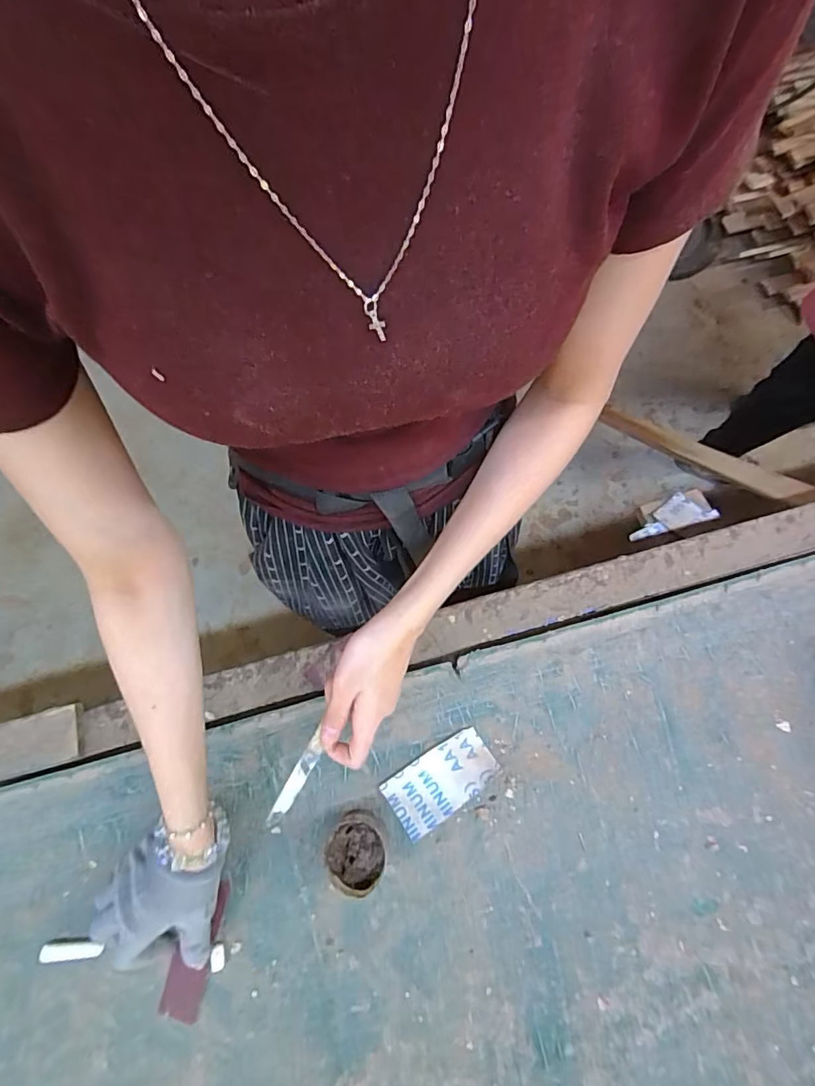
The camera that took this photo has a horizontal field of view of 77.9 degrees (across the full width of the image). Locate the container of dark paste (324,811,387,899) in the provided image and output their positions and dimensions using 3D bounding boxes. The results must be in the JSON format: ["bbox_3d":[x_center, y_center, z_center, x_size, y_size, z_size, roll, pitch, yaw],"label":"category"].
[{"bbox_3d":[-0.043,0.262,0.432,0.054,0.042,0.060,4,70,1],"label":"container of dark paste"}]

